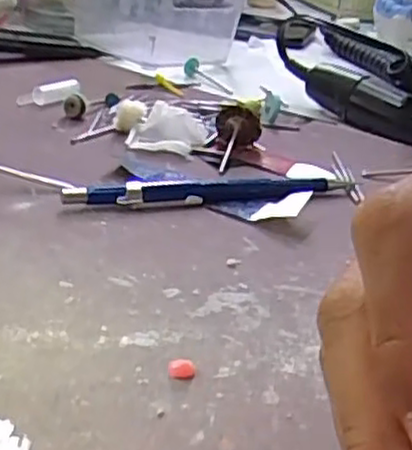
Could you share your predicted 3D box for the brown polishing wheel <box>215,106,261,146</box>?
[{"bbox_3d":[0.016,-0.050,0.377,0.023,0.022,0.006,12,27,11],"label":"brown polishing wheel"}]

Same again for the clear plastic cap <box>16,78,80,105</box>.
[{"bbox_3d":[-0.089,-0.076,0.419,0.037,0.013,0.012,-20,35,-21],"label":"clear plastic cap"}]

